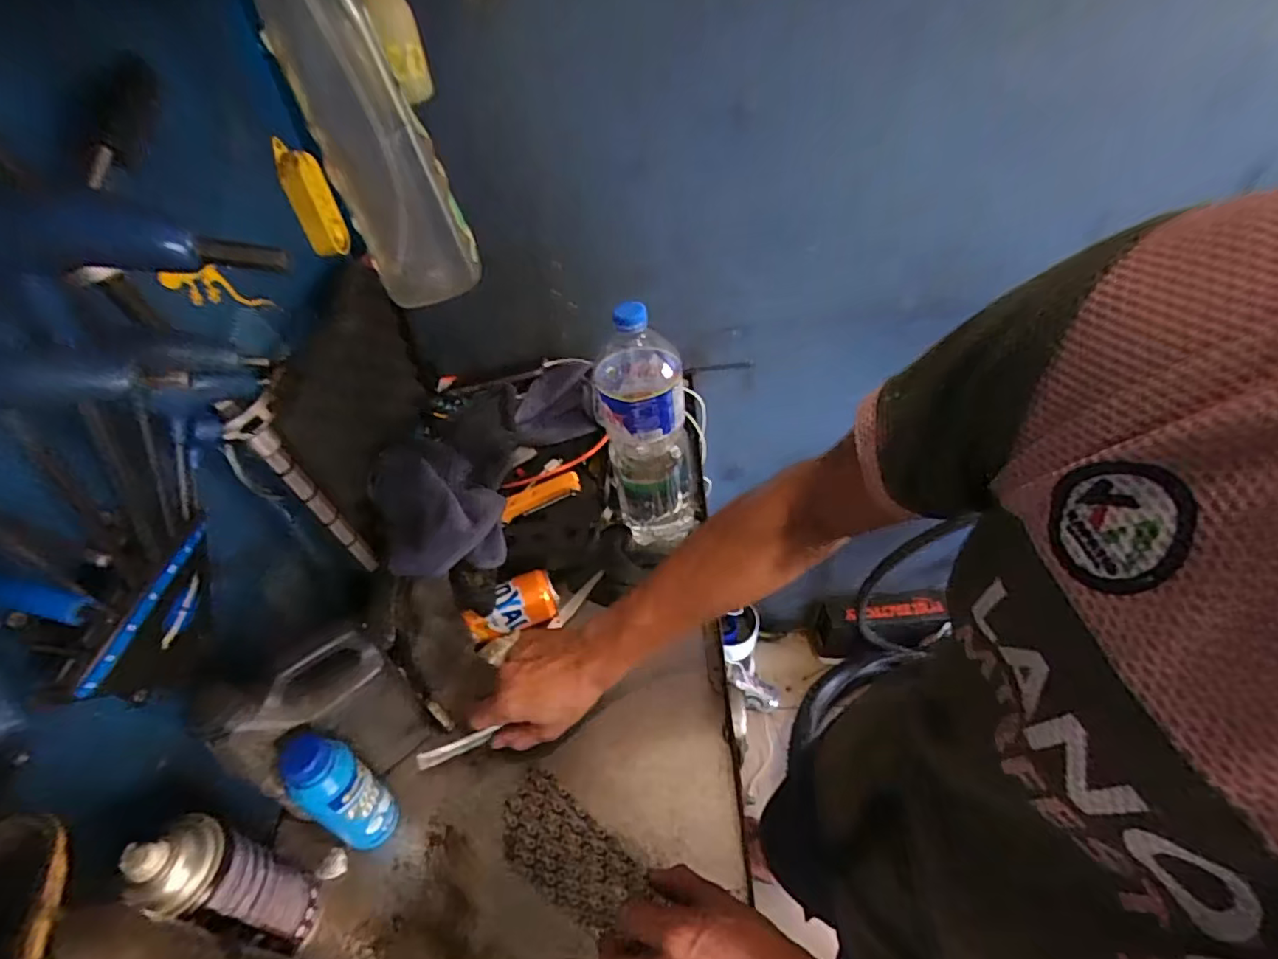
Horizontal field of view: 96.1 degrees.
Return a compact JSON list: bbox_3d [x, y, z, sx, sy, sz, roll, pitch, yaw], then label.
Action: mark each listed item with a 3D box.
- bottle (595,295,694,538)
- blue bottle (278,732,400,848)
[{"bbox_3d":[0.011,-0.053,0.640,0.095,0.302,0.101,-2,46,4],"label":"bottle"},{"bbox_3d":[-0.245,0.259,0.476,0.047,0.161,0.050,-3,46,3],"label":"blue bottle"}]

